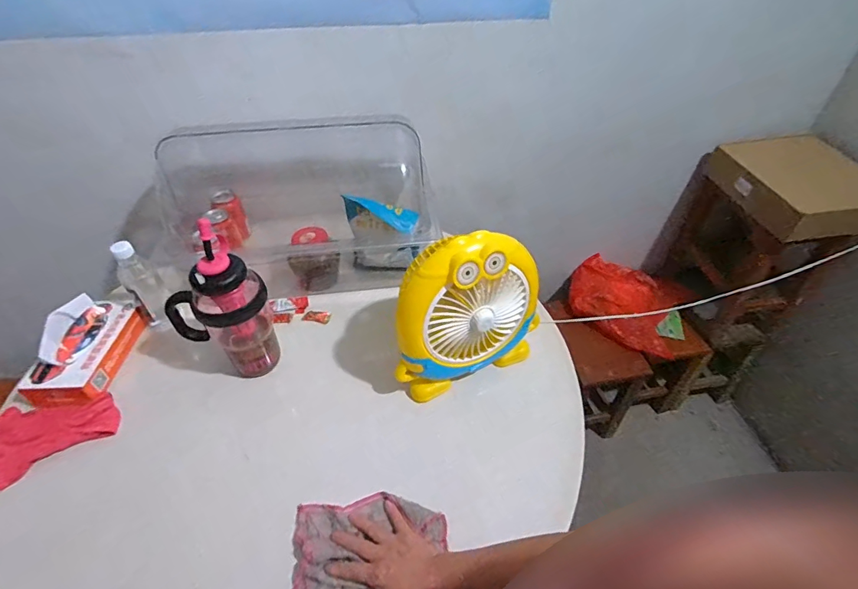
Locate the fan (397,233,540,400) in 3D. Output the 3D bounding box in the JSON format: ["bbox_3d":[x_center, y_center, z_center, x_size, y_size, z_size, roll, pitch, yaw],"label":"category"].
[{"bbox_3d":[0.061,0.027,0.704,0.238,0.266,0.107,-13,46,-13],"label":"fan"}]

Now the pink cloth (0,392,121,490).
[{"bbox_3d":[-0.601,0.224,0.681,0.191,0.018,0.121,-10,46,-11],"label":"pink cloth"}]

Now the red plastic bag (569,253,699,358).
[{"bbox_3d":[0.615,0.030,1.341,0.355,0.100,0.282,22,48,20],"label":"red plastic bag"}]

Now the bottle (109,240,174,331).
[{"bbox_3d":[-0.524,-0.004,0.810,0.059,0.192,0.062,-30,52,-27],"label":"bottle"}]

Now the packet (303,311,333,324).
[{"bbox_3d":[-0.225,0.045,0.876,0.058,0.005,0.031,8,45,8],"label":"packet"}]

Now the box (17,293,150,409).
[{"bbox_3d":[-0.616,0.085,0.770,0.116,0.085,0.214,0,45,-1],"label":"box"}]

